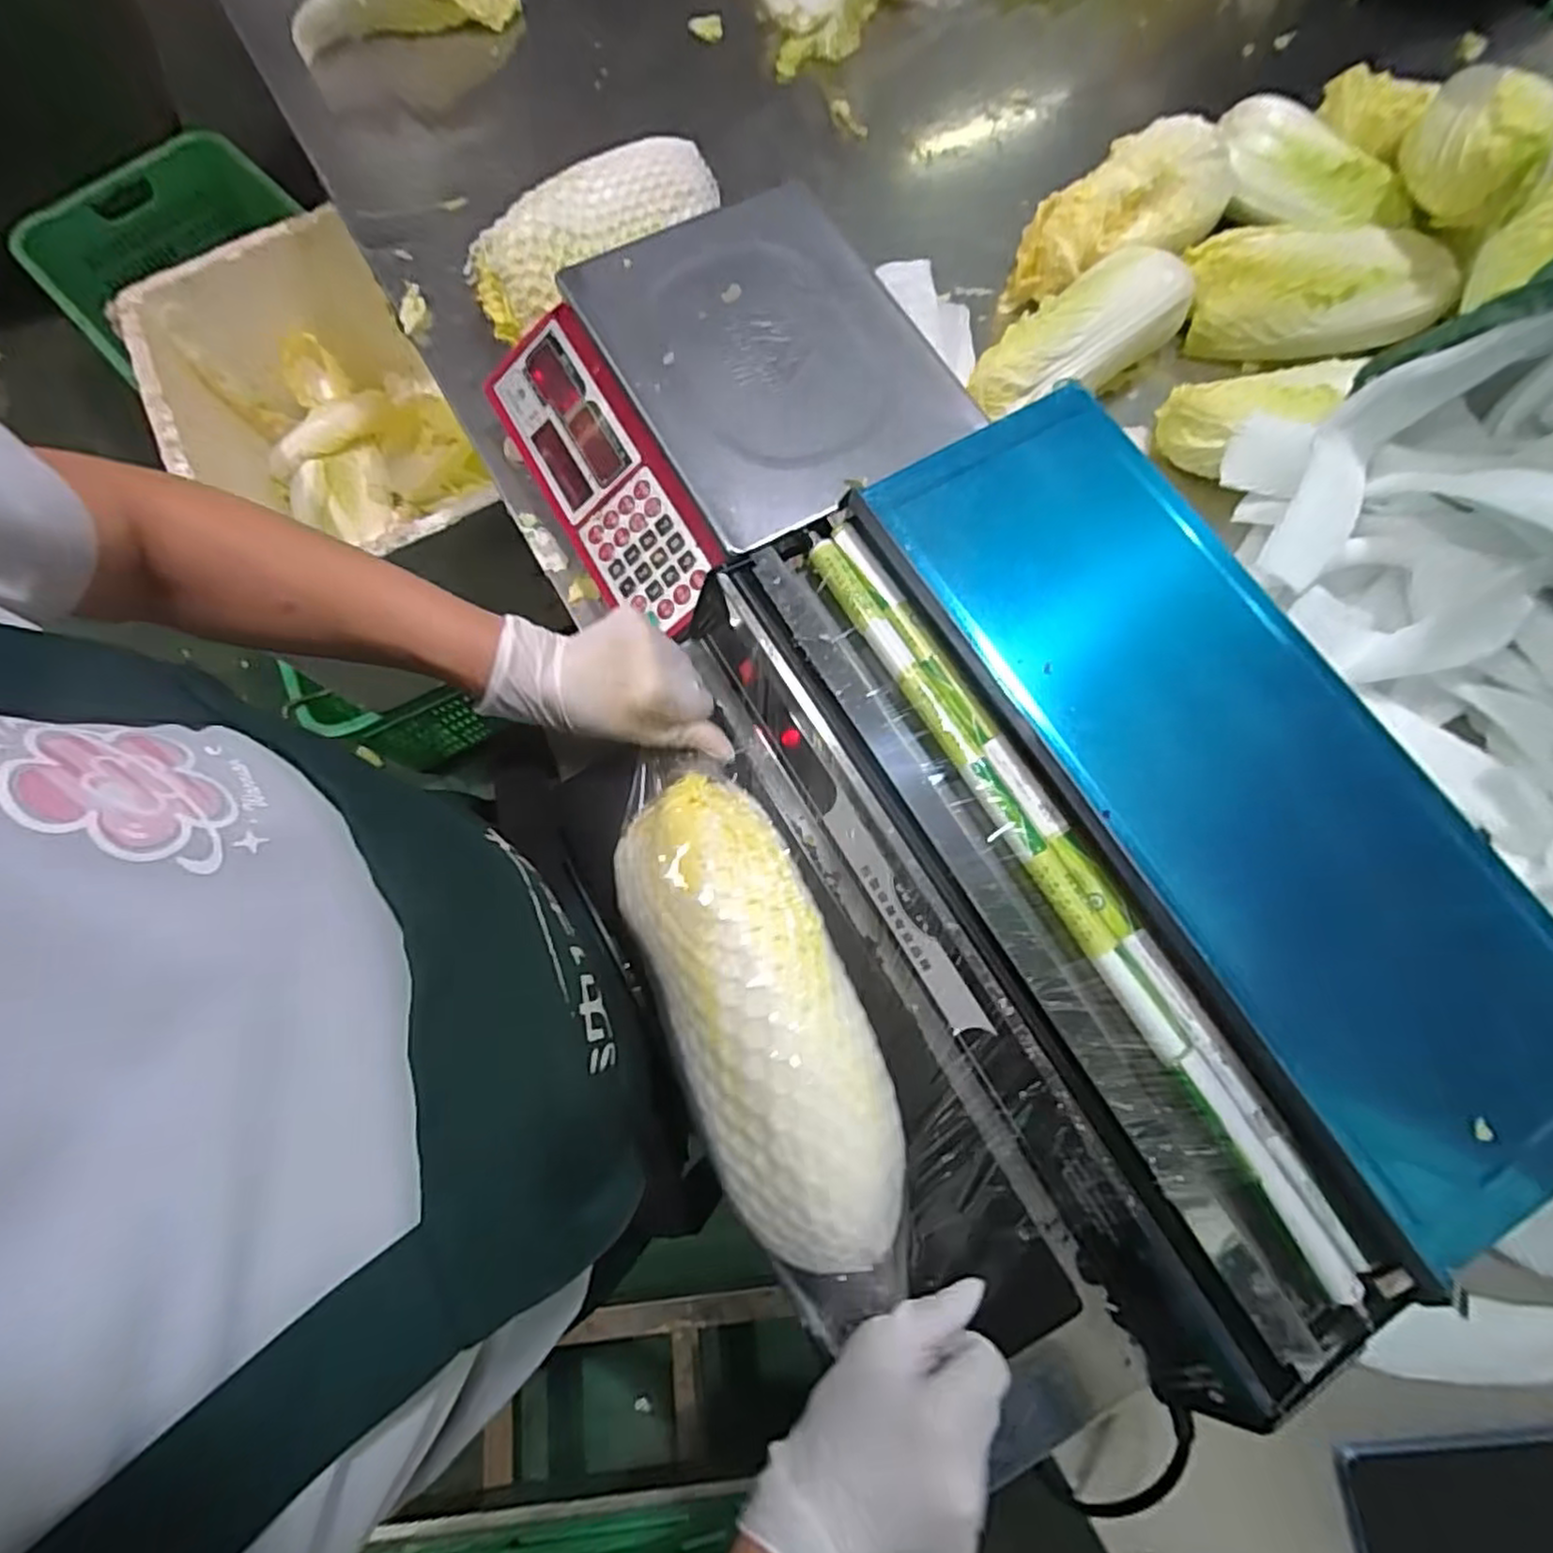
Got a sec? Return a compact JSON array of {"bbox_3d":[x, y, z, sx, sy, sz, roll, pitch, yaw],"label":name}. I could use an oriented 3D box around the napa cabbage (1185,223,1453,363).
[{"bbox_3d":[0.487,-0.434,0.653,0.225,0.077,0.097,7,73,2],"label":"napa cabbage"}]

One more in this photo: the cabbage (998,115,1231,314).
[{"bbox_3d":[0.312,-0.519,0.672,0.205,0.076,0.103,-27,75,-8],"label":"cabbage"}]

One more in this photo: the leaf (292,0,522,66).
[{"bbox_3d":[-0.411,-0.853,0.804,0.252,0.064,0.045,-17,74,-5],"label":"leaf"}]

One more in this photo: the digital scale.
[{"bbox_3d":[-0.046,-0.295,0.577,0.306,0.093,0.289,-28,75,-8],"label":"digital scale"}]

